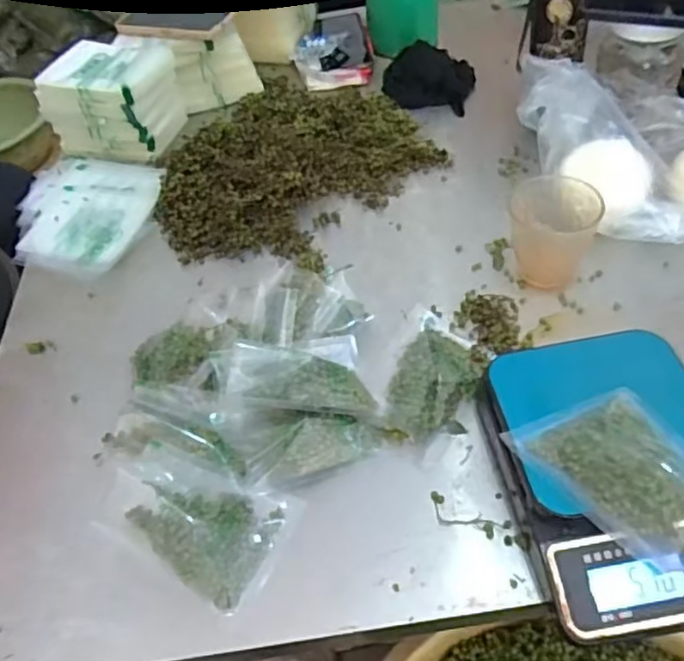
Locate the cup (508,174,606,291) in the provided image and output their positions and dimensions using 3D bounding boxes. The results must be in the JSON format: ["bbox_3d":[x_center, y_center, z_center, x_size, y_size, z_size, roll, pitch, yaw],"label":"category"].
[{"bbox_3d":[0.204,-0.099,0.632,0.079,0.087,0.091,15,53,21],"label":"cup"}]

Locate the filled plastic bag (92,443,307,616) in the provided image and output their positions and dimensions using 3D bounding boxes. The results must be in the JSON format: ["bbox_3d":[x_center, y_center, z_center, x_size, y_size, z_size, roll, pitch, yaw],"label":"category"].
[{"bbox_3d":[-0.115,0.143,0.502,0.140,0.035,0.092,16,53,22],"label":"filled plastic bag"}]

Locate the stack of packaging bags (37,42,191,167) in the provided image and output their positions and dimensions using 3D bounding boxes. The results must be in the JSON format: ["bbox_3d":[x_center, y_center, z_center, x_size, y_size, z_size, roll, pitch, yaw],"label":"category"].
[{"bbox_3d":[-0.301,-0.309,0.867,0.146,0.106,0.115,5,50,13],"label":"stack of packaging bags"}]

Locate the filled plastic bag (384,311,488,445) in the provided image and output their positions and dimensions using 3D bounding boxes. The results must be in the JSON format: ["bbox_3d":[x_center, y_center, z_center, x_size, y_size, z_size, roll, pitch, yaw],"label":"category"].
[{"bbox_3d":[0.083,0.039,0.575,0.073,0.021,0.139,9,51,16],"label":"filled plastic bag"}]

